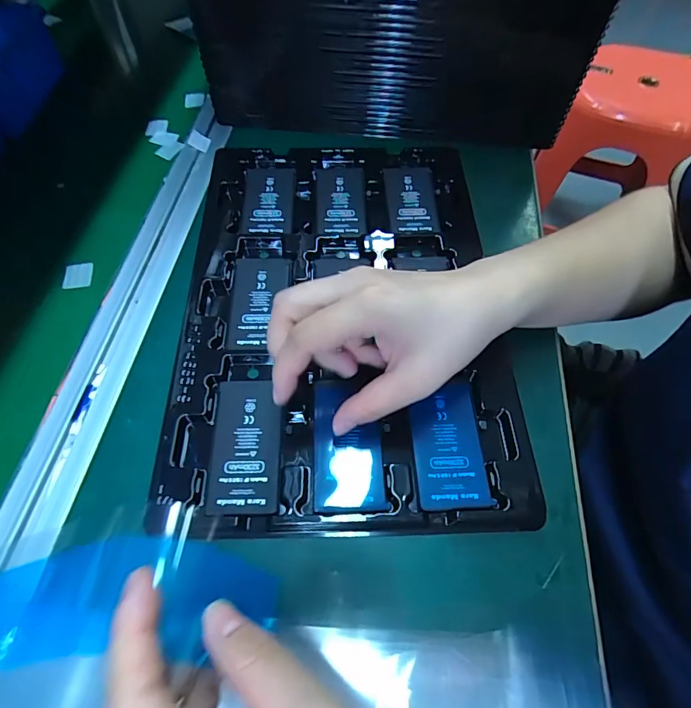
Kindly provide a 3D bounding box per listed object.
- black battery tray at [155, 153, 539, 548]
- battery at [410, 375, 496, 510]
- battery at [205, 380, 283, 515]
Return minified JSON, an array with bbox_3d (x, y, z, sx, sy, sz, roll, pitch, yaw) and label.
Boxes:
[{"bbox_3d":[0.001,-0.043,0.325,0.229,0.016,0.328,-1,60,-1],"label":"black battery tray"},{"bbox_3d":[0.063,0.055,0.273,0.042,0.007,0.082,-3,59,-1],"label":"battery"},{"bbox_3d":[-0.062,0.054,0.267,0.042,0.004,0.084,-2,59,-1],"label":"battery"}]

